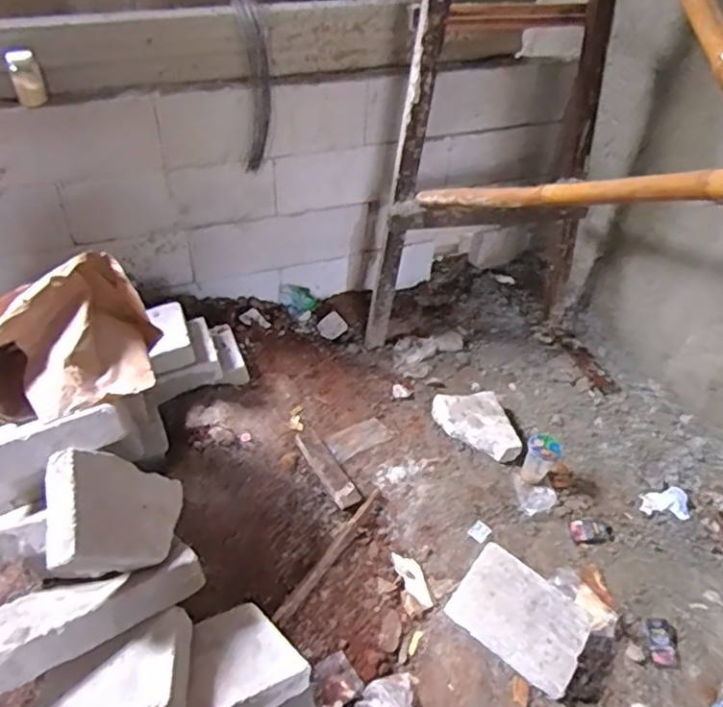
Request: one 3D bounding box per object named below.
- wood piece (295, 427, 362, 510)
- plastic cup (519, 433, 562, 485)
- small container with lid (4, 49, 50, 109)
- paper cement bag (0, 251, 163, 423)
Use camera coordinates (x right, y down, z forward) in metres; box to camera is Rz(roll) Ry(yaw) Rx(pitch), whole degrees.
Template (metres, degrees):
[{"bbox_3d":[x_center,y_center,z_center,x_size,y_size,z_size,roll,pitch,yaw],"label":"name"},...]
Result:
[{"bbox_3d":[-0.094,0.304,1.653,0.062,0.026,0.250,-25,65,-28],"label":"wood piece"},{"bbox_3d":[0.503,0.293,1.721,0.084,0.141,0.078,3,44,-3],"label":"plastic cup"},{"bbox_3d":[-0.769,-0.629,1.416,0.069,0.124,0.064,-16,48,-21],"label":"small container with lid"},{"bbox_3d":[-0.584,-0.004,1.245,0.366,0.217,0.272,-28,53,-30],"label":"paper cement bag"}]

